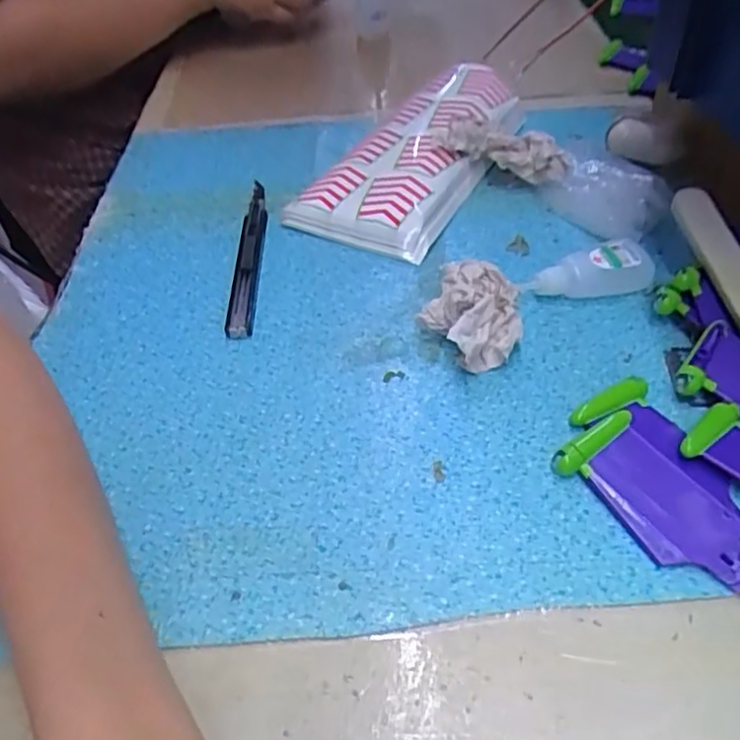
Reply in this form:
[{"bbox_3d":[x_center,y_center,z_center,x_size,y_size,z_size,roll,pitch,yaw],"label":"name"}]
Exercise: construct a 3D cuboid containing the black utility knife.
[{"bbox_3d":[-0.077,-0.075,0.432,0.016,0.013,0.146,-3,45,2],"label":"black utility knife"}]

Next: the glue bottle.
[{"bbox_3d":[0.130,-0.056,0.395,0.079,0.026,0.022,-14,46,-10],"label":"glue bottle"}]

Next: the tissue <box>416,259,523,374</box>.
[{"bbox_3d":[0.054,-0.033,0.361,0.050,0.039,0.059,-19,46,-14],"label":"tissue"}]

